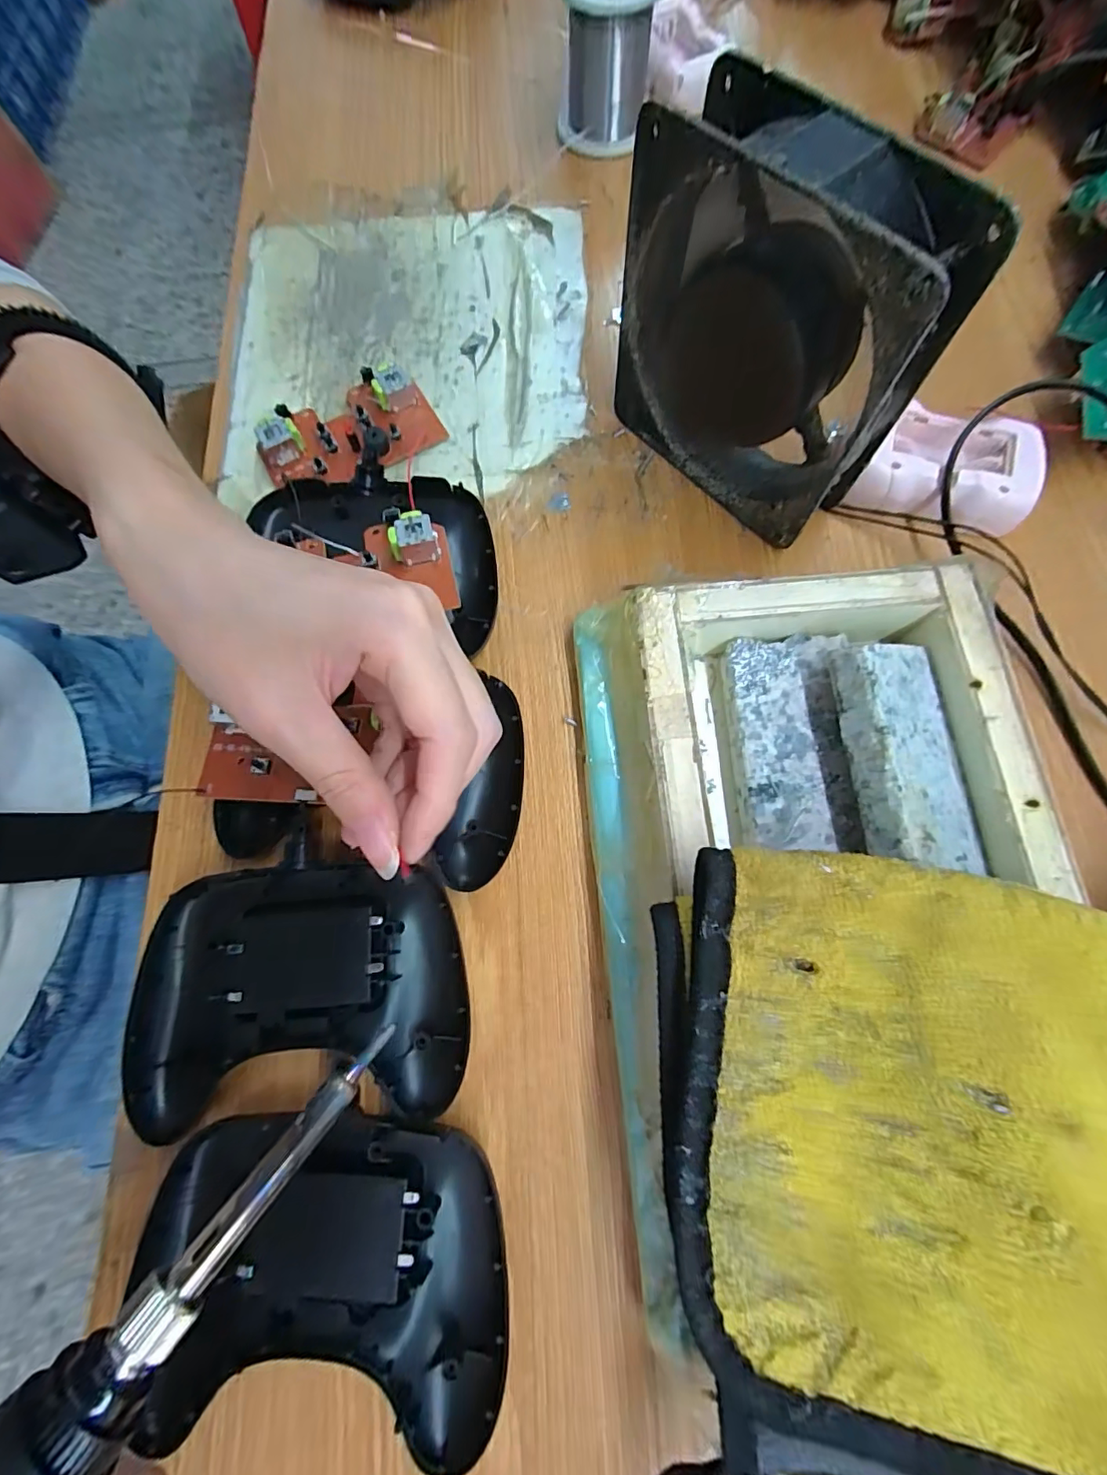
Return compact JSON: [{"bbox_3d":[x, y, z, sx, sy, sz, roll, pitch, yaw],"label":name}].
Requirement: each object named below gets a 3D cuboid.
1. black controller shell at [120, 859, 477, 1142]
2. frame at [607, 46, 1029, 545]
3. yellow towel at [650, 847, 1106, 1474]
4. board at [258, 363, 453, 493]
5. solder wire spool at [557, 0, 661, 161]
[{"bbox_3d":[-0.097,0.096,0.204,0.120,0.020,0.086,-5,75,0],"label":"black controller shell"},{"bbox_3d":[0.084,-0.159,0.213,0.040,0.122,0.122,-42,78,-9],"label":"frame"},{"bbox_3d":[0.096,0.117,0.138,0.127,0.030,0.165,0,75,2],"label":"yellow towel"},{"bbox_3d":[-0.107,-0.159,0.273,0.088,0.017,0.062,-33,76,-7],"label":"board"},{"bbox_3d":[0.032,-0.407,0.312,0.061,0.065,0.060,3,75,3],"label":"solder wire spool"}]

